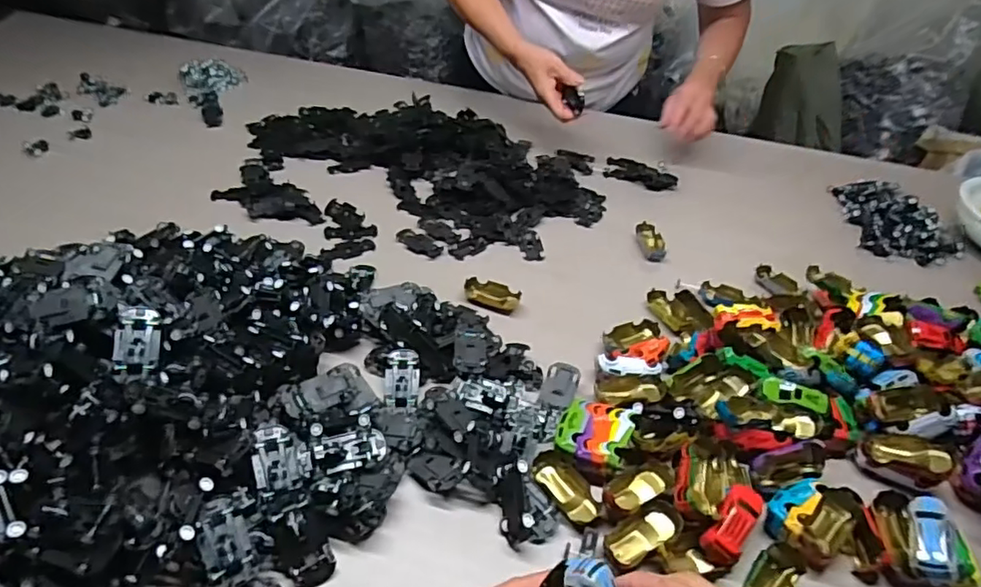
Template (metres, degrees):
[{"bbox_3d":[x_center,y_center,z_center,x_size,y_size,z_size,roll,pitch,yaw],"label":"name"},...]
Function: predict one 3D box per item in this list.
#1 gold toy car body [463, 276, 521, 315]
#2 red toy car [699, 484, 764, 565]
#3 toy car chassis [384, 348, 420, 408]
[{"bbox_3d":[0.001,0.003,0.656,0.063,0.017,0.033,18,41,15],"label":"gold toy car body"},{"bbox_3d":[0.186,0.174,0.446,0.026,0.025,0.062,30,45,27],"label":"red toy car"},{"bbox_3d":[-0.083,0.078,0.546,0.032,0.015,0.059,1,39,-6],"label":"toy car chassis"}]

